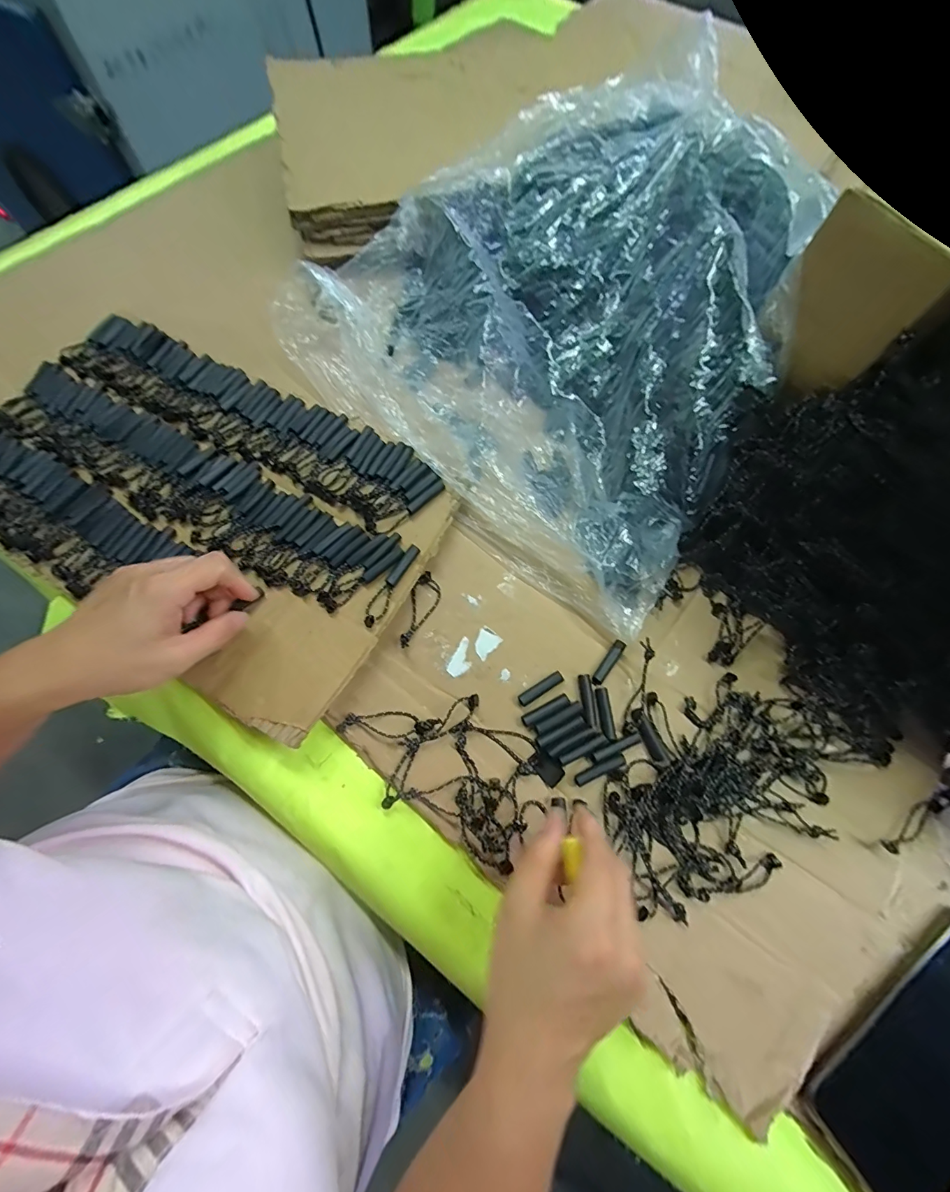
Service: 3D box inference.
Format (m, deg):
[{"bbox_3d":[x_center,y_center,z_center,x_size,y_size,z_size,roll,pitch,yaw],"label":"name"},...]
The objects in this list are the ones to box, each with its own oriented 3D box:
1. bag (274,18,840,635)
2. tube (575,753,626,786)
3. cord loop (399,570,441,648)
[{"bbox_3d":[0.123,-0.283,0.395,0.481,0.102,0.424,-41,75,-15],"label":"bag"},{"bbox_3d":[0.089,0.123,0.315,0.039,0.004,0.008,-24,72,-10],"label":"tube"},{"bbox_3d":[-0.046,0.010,0.354,0.024,0.009,0.062,28,71,9],"label":"cord loop"}]

